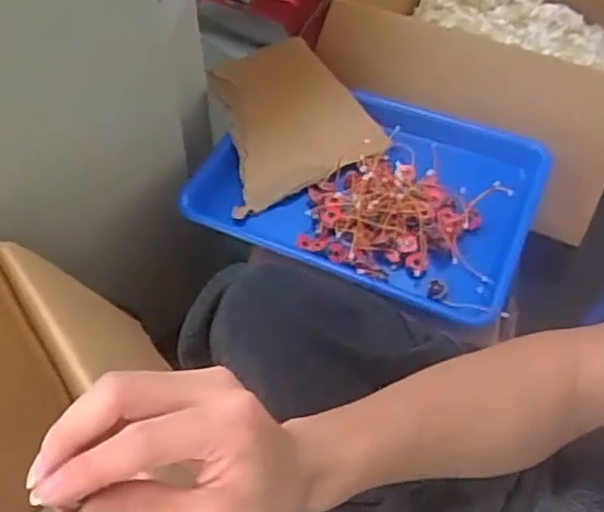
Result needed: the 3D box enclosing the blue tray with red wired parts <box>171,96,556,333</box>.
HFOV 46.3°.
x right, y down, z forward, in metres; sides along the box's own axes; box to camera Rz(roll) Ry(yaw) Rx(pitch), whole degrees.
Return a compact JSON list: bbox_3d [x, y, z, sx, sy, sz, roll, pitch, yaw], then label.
[{"bbox_3d":[0.072,-0.073,0.743,0.331,0.043,0.251,22,55,16],"label":"blue tray with red wired parts"}]

